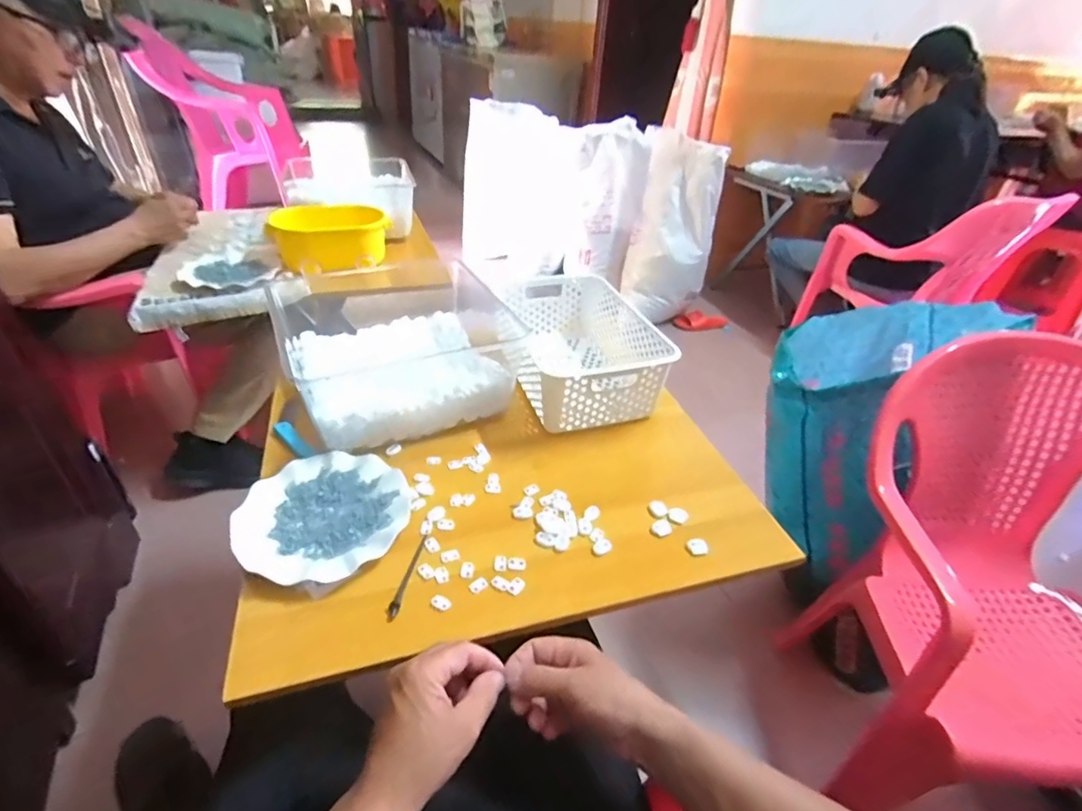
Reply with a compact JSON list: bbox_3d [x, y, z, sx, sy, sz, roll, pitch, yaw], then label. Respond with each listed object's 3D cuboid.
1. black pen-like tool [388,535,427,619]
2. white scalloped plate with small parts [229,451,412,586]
[{"bbox_3d":[-0.140,0.177,0.558,0.010,0.004,0.101,7,36,4],"label":"black pen-like tool"},{"bbox_3d":[-0.245,0.122,0.602,0.182,0.018,0.177,3,36,-2],"label":"white scalloped plate with small parts"}]

